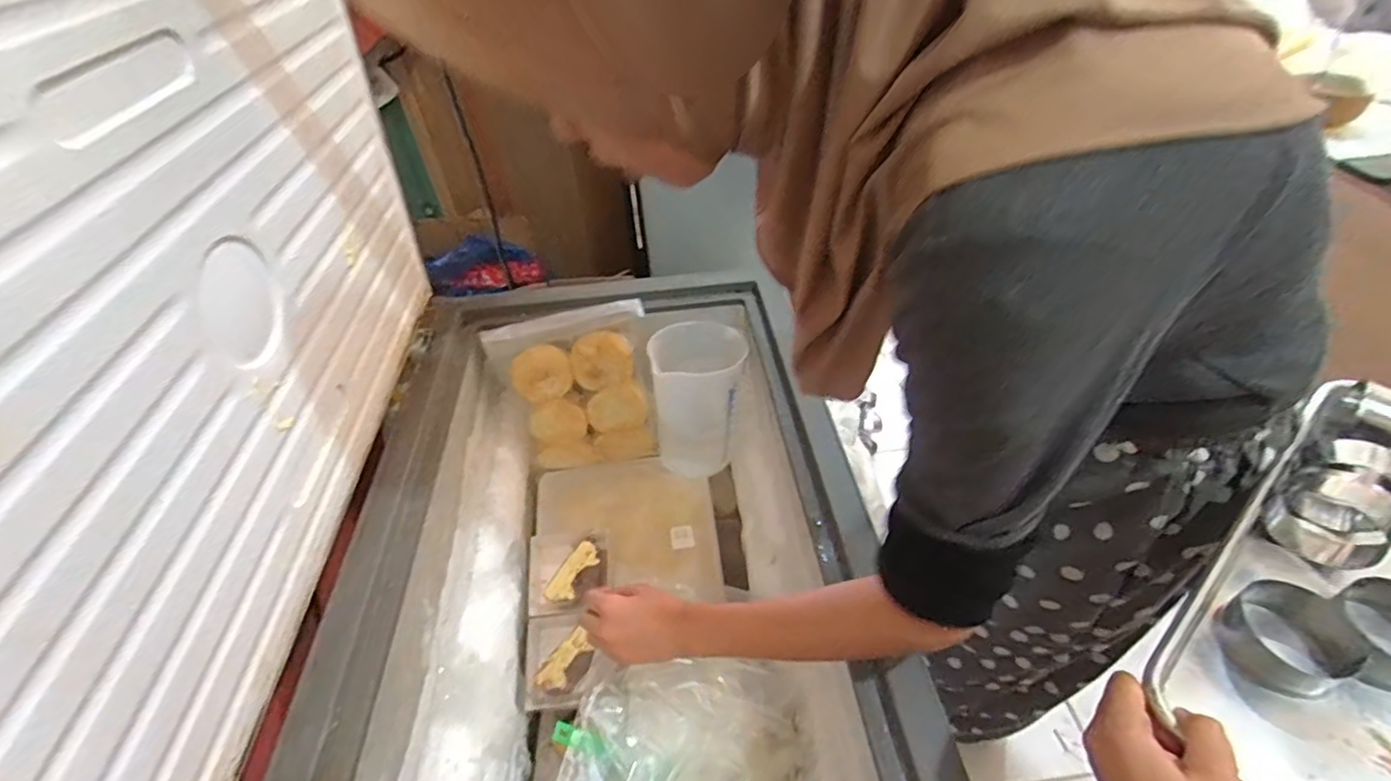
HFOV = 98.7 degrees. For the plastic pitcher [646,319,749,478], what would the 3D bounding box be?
[{"bbox_3d":[0.008,0.012,0.946,0.139,0.225,0.122,-4,43,-1],"label":"plastic pitcher"}]

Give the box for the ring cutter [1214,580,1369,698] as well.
[{"bbox_3d":[0.369,0.158,0.376,0.059,0.040,0.060,-2,43,2],"label":"ring cutter"}]

